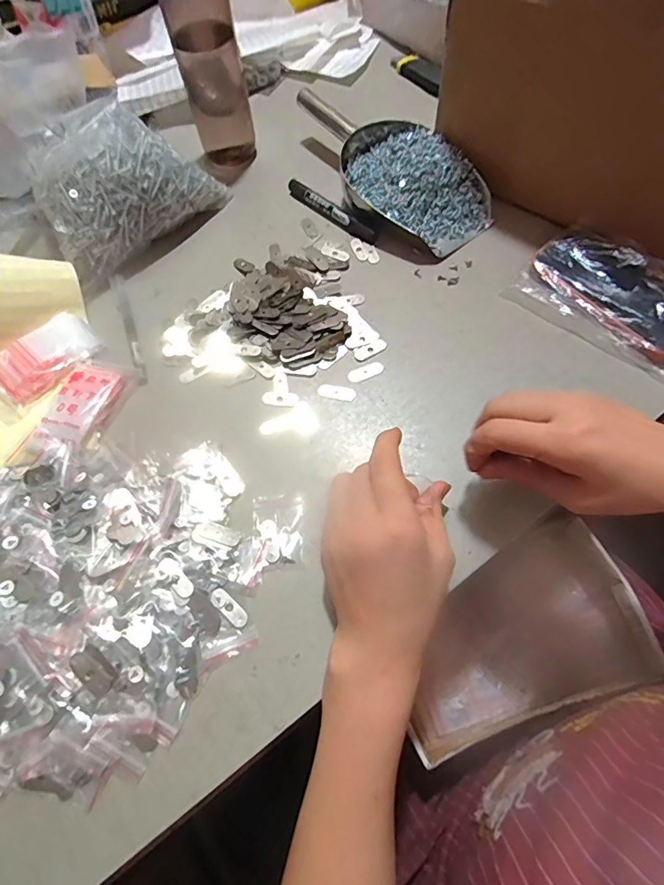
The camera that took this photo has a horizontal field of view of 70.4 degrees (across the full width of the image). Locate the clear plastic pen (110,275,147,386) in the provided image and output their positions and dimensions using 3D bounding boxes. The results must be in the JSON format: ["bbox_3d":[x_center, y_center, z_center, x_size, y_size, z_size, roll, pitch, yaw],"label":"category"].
[{"bbox_3d":[-0.204,-0.116,0.470,0.015,0.011,0.141,-20,63,-7],"label":"clear plastic pen"}]

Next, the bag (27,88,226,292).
[{"bbox_3d":[-0.227,-0.280,0.499,0.119,0.094,0.190,40,72,21],"label":"bag"}]

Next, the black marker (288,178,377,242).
[{"bbox_3d":[-0.004,-0.264,0.533,0.017,0.013,0.139,-39,67,-15],"label":"black marker"}]

